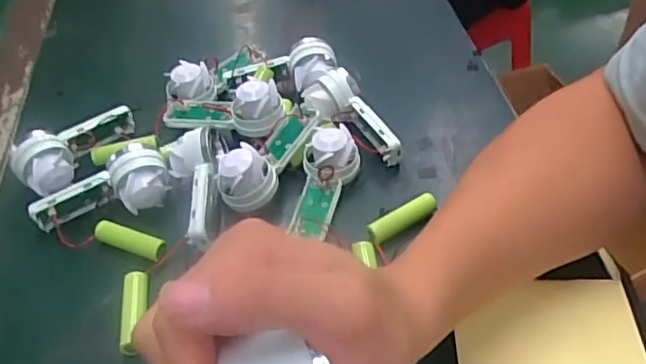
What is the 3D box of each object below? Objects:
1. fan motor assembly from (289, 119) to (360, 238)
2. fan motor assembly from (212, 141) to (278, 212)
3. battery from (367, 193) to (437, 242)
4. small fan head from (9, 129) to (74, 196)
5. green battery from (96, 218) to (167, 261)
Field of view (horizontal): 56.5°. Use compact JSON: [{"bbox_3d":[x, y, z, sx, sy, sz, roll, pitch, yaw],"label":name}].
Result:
[{"bbox_3d":[0.002,-0.005,0.419,0.034,0.035,0.101,10,62,15],"label":"fan motor assembly"},{"bbox_3d":[-0.052,-0.004,0.408,0.039,0.029,0.034,-19,48,-11],"label":"fan motor assembly"},{"bbox_3d":[0.052,0.025,0.398,0.050,0.014,0.014,-24,50,-16],"label":"battery"},{"bbox_3d":[-0.200,-0.011,0.433,0.039,0.039,0.037,-3,47,3],"label":"small fan head"},{"bbox_3d":[-0.128,0.038,0.399,0.053,0.010,0.015,15,51,19],"label":"green battery"}]

